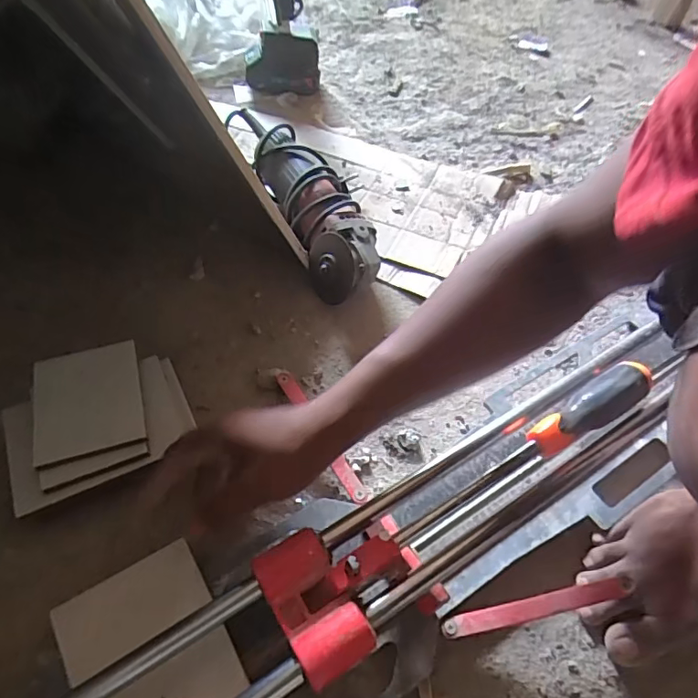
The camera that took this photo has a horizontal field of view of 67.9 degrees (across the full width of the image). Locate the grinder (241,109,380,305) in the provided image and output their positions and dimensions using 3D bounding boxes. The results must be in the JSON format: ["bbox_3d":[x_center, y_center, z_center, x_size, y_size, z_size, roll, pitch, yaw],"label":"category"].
[{"bbox_3d":[-0.047,-0.185,0.632,0.092,0.079,0.313,-17,57,-14],"label":"grinder"}]

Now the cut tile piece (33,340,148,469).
[{"bbox_3d":[-0.219,0.041,0.436,0.082,0.013,0.100,-13,56,-12],"label":"cut tile piece"}]

